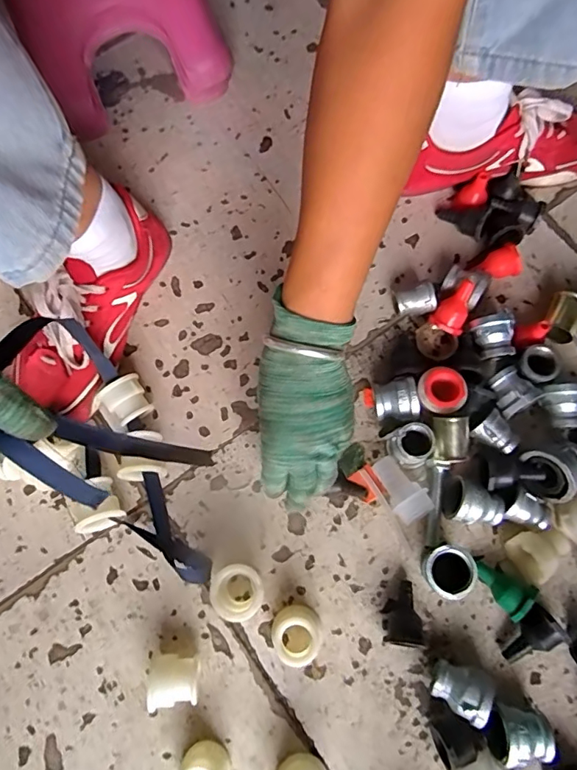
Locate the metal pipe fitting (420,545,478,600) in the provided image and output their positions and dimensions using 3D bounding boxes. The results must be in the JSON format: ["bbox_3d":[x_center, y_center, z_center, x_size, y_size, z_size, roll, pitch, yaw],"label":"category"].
[{"bbox_3d":[0.134,0.158,0.418,0.039,0.039,0.040,0,74,1],"label":"metal pipe fitting"}]

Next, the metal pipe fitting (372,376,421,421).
[{"bbox_3d":[0.098,0.015,0.461,0.038,0.039,0.039,-7,74,-1],"label":"metal pipe fitting"}]

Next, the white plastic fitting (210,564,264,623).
[{"bbox_3d":[-0.043,0.174,0.418,0.042,0.039,0.043,0,74,1],"label":"white plastic fitting"}]

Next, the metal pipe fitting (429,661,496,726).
[{"bbox_3d":[0.137,0.241,0.395,0.043,0.038,0.036,33,77,10],"label":"metal pipe fitting"}]

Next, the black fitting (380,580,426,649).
[{"bbox_3d":[0.095,0.193,0.416,0.030,0.026,0.048,1,74,2],"label":"black fitting"}]

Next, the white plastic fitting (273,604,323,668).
[{"bbox_3d":[0.008,0.205,0.405,0.039,0.036,0.039,0,74,1],"label":"white plastic fitting"}]

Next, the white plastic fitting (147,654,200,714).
[{"bbox_3d":[-0.090,0.239,0.400,0.038,0.039,0.036,0,74,1],"label":"white plastic fitting"}]

